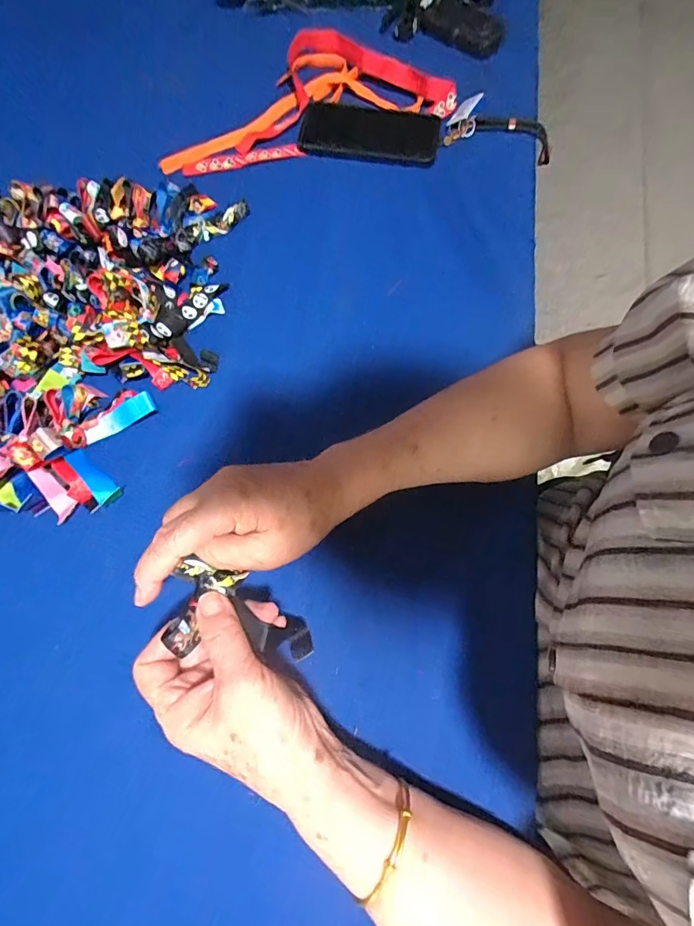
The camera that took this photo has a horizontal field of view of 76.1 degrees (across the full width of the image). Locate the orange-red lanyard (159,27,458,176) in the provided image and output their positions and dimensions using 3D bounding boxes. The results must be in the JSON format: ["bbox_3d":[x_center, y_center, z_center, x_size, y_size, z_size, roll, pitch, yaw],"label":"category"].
[{"bbox_3d":[-0.066,-0.462,0.550,0.346,0.030,0.176,-19,71,-7],"label":"orange-red lanyard"}]

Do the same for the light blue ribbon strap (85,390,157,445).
[{"bbox_3d":[-0.212,-0.041,0.415,0.070,0.010,0.022,-27,72,8],"label":"light blue ribbon strap"}]

